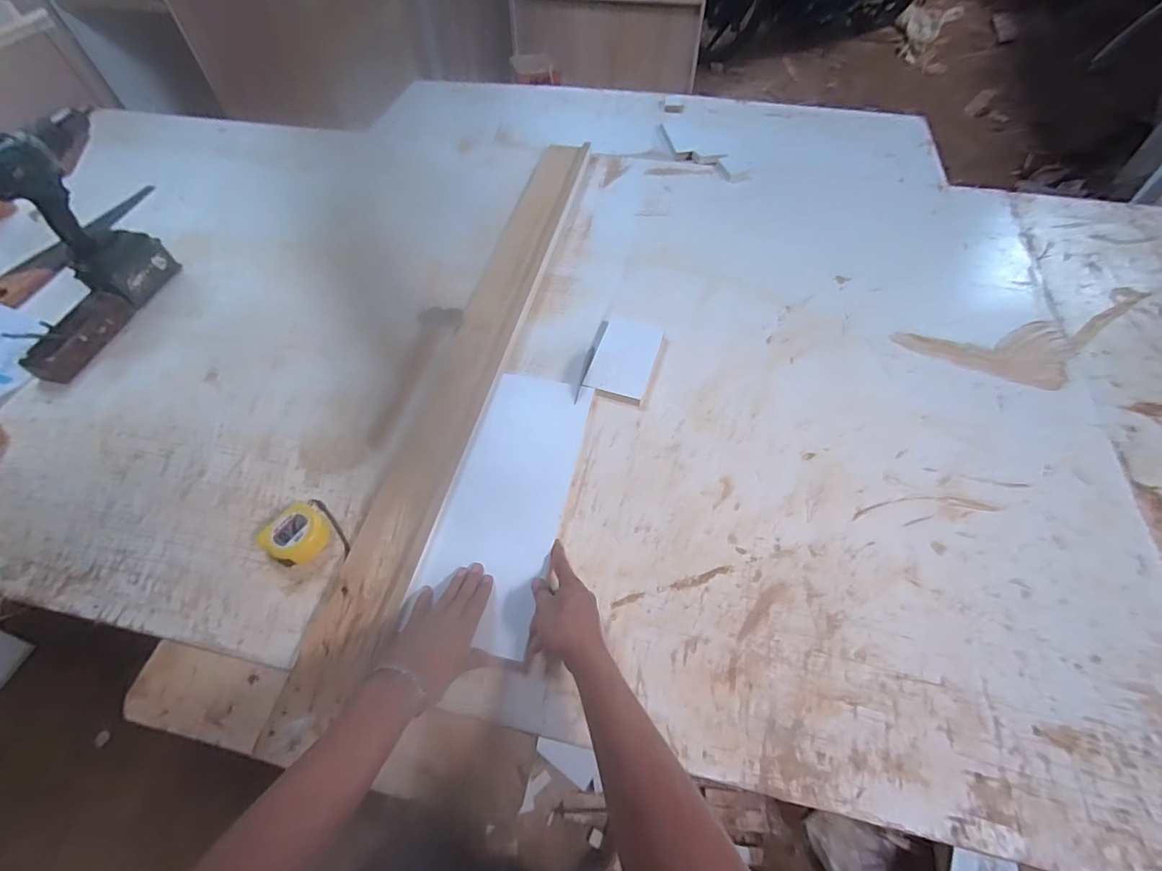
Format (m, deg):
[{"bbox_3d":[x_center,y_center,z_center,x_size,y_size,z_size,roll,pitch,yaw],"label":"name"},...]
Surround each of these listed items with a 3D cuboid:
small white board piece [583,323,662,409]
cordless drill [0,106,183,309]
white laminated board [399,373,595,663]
[{"bbox_3d":[0.073,-0.125,0.835,0.100,0.012,0.161,15,59,12],"label":"small white board piece"},{"bbox_3d":[-0.865,-0.393,0.883,0.069,0.284,0.204,14,59,11],"label":"cordless drill"},{"bbox_3d":[-0.101,0.083,0.700,0.165,0.016,0.405,7,58,7],"label":"white laminated board"}]

